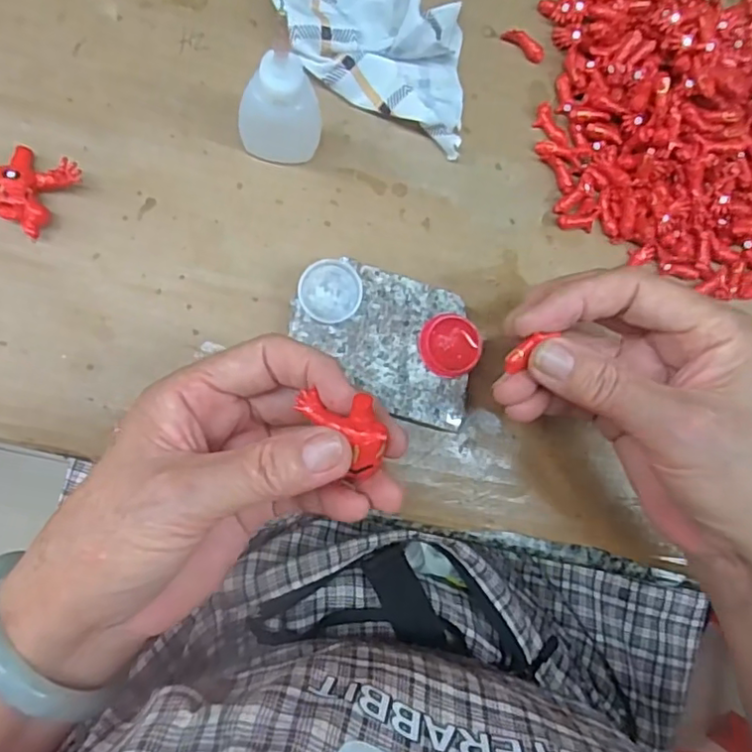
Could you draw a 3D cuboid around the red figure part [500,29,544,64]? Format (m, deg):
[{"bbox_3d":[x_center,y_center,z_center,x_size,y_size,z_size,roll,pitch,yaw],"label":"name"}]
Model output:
[{"bbox_3d":[0.074,-0.166,0.298,0.023,0.007,0.007,35,83,-6],"label":"red figure part"}]

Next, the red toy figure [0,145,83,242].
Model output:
[{"bbox_3d":[-0.153,-0.086,0.252,0.045,0.016,0.035,36,83,-6],"label":"red toy figure"}]

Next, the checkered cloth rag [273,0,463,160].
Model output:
[{"bbox_3d":[0.005,-0.160,0.279,0.100,0.021,0.068,25,84,-7],"label":"checkered cloth rag"}]

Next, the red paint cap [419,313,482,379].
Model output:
[{"bbox_3d":[0.033,-0.014,0.265,0.026,0.004,0.028,0,88,-9],"label":"red paint cap"}]

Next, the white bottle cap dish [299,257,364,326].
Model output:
[{"bbox_3d":[-0.020,-0.037,0.258,0.027,0.005,0.027,0,88,-10],"label":"white bottle cap dish"}]

